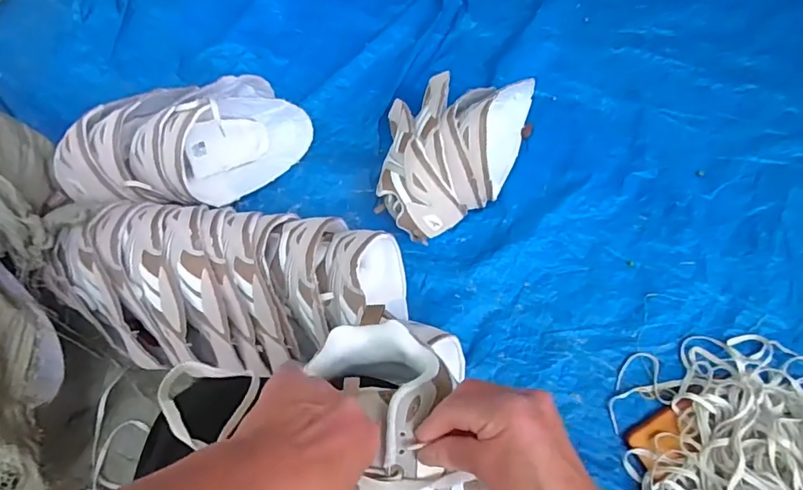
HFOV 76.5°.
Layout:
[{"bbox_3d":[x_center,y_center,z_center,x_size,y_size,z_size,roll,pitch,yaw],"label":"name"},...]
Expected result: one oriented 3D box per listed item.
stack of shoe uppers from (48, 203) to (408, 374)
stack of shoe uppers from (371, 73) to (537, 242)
[{"bbox_3d":[-0.222,0.063,0.694,0.447,0.146,0.216,0,67,2],"label":"stack of shoe uppers"},{"bbox_3d":[0.089,-0.149,0.779,0.230,0.146,0.293,5,67,4],"label":"stack of shoe uppers"}]

